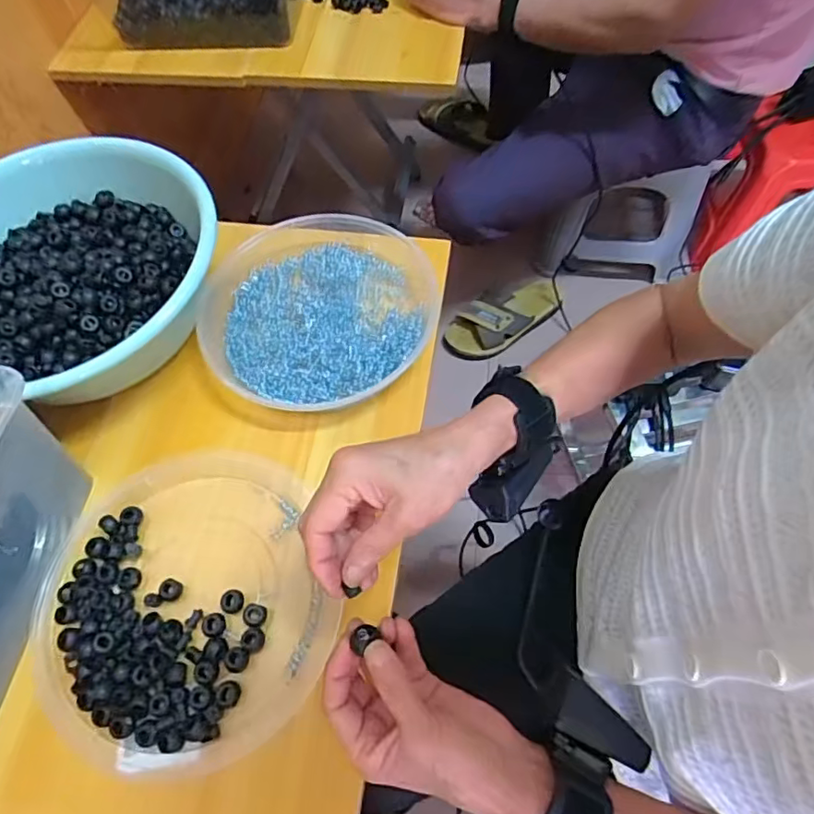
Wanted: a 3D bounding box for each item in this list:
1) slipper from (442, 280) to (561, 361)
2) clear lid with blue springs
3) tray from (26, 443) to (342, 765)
[{"bbox_3d":[0.203,-0.188,1.130,0.272,0.064,0.124,-25,64,-10],"label":"slipper"},{"bbox_3d":[-0.087,-0.097,0.552,0.229,0.037,0.229,-1,62,2],"label":"clear lid with blue springs"},{"bbox_3d":[-0.181,0.147,0.440,0.222,0.020,0.236,-1,62,2],"label":"tray"}]

